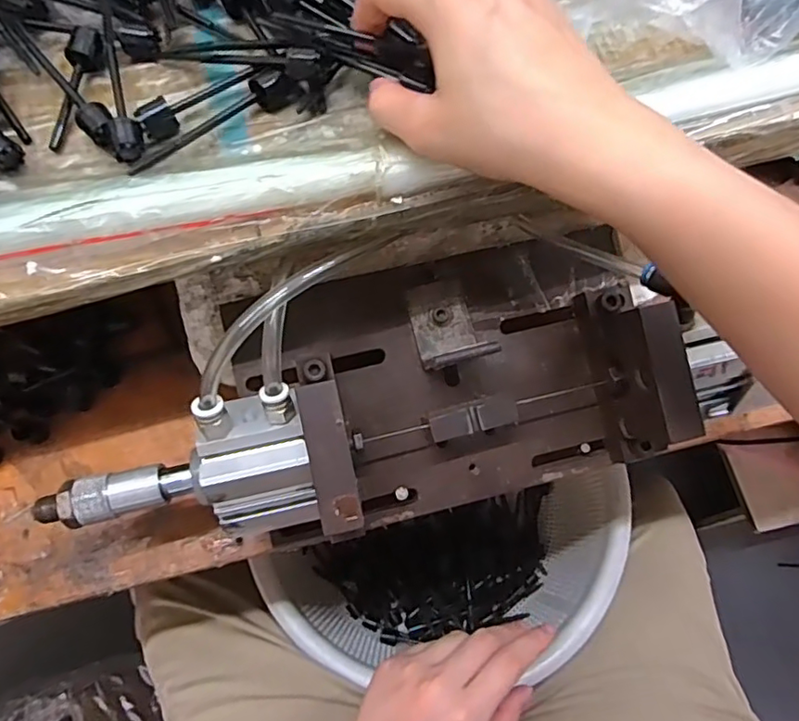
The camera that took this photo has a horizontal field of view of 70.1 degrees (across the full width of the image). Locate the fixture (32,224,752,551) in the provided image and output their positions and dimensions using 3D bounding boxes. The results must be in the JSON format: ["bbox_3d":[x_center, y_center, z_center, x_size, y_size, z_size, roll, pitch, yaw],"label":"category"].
[{"bbox_3d":[-0.016,0.016,0.324,0.351,0.110,0.145,-13,71,-7],"label":"fixture"}]

